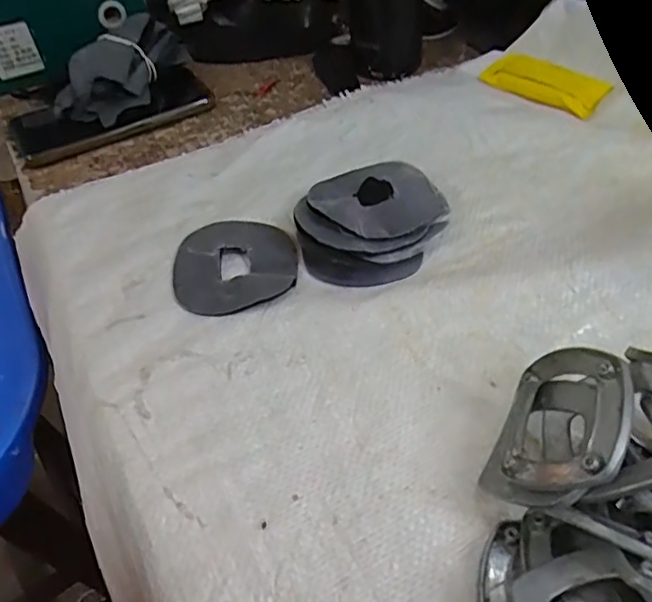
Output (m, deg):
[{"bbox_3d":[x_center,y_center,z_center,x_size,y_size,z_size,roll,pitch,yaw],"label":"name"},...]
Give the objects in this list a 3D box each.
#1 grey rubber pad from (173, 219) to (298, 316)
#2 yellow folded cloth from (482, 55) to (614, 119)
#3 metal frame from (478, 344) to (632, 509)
[{"bbox_3d":[-0.058,-0.025,0.377,0.076,0.005,0.086,-9,47,-2],"label":"grey rubber pad"},{"bbox_3d":[0.180,-0.181,0.493,0.100,0.017,0.041,32,58,30],"label":"yellow folded cloth"},{"bbox_3d":[0.096,0.055,0.250,0.068,0.015,0.068,-11,48,60],"label":"metal frame"}]

